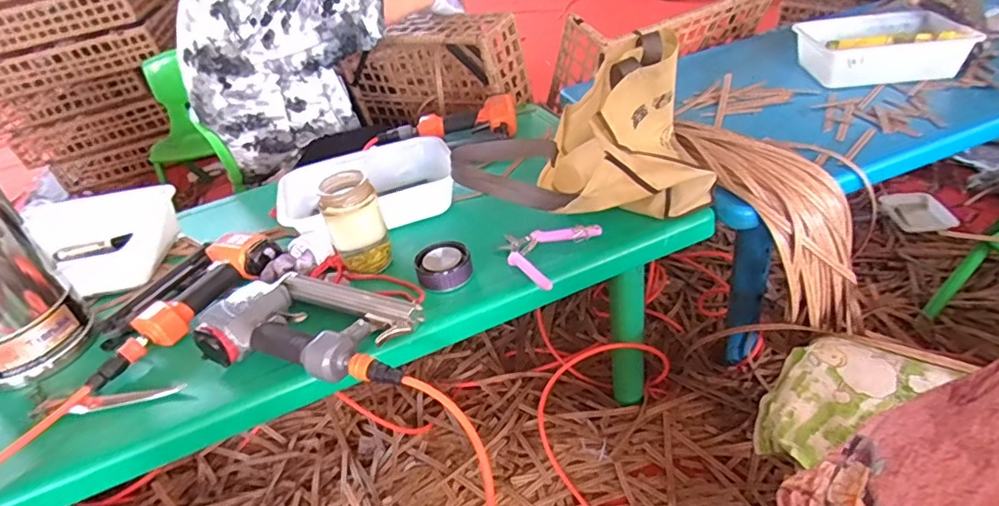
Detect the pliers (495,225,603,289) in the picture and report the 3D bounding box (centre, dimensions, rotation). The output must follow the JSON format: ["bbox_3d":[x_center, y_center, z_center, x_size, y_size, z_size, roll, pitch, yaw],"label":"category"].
[{"bbox_3d":[0.051,-0.005,0.752,0.119,0.024,0.138,16,42,33],"label":"pliers"}]

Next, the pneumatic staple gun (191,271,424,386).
[{"bbox_3d":[-0.214,0.077,0.660,0.247,0.049,0.146,3,36,18],"label":"pneumatic staple gun"}]

